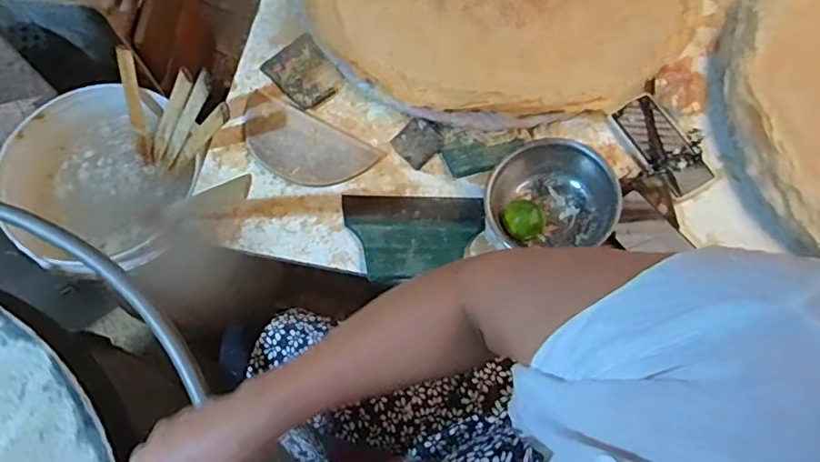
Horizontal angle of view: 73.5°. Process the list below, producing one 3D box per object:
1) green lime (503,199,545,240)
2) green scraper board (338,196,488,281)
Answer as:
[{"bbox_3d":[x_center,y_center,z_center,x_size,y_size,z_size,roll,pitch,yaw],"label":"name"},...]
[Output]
[{"bbox_3d":[0.151,-0.015,0.735,0.048,0.039,0.048,-12,71,-5],"label":"green lime"},{"bbox_3d":[0.006,0.009,0.747,0.190,0.011,0.124,3,61,-3],"label":"green scraper board"}]

